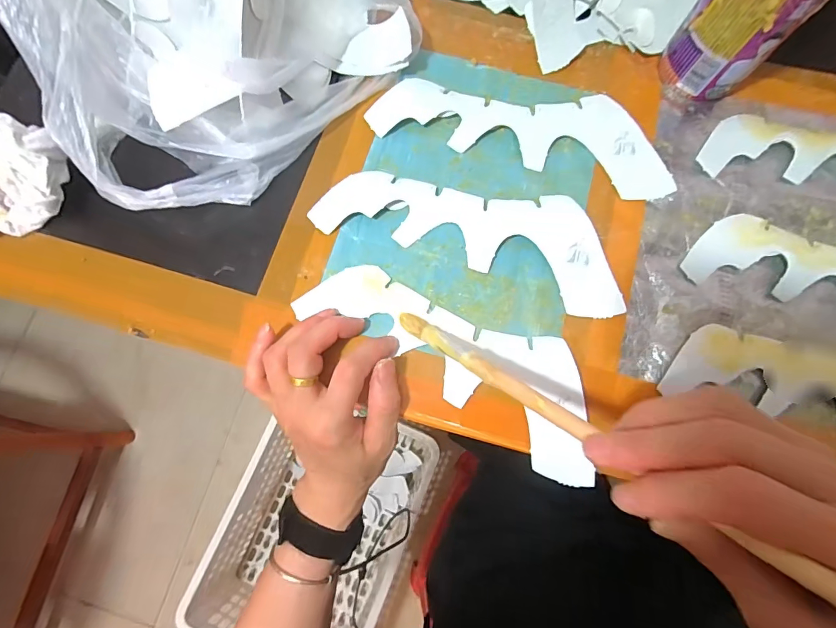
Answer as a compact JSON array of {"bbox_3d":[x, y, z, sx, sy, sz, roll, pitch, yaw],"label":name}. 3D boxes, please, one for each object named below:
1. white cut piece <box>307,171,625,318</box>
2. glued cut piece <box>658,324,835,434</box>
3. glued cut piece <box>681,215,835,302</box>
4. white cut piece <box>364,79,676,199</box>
[{"bbox_3d":[0.042,-0.066,0.305,0.221,0.009,0.076,19,77,5],"label":"white cut piece"},{"bbox_3d":[0.276,0.049,0.272,0.212,0.009,0.073,13,78,4],"label":"glued cut piece"},{"bbox_3d":[0.301,-0.024,0.287,0.206,0.011,0.072,17,79,5],"label":"glued cut piece"},{"bbox_3d":[0.080,-0.146,0.322,0.226,0.011,0.075,13,78,4],"label":"white cut piece"}]

